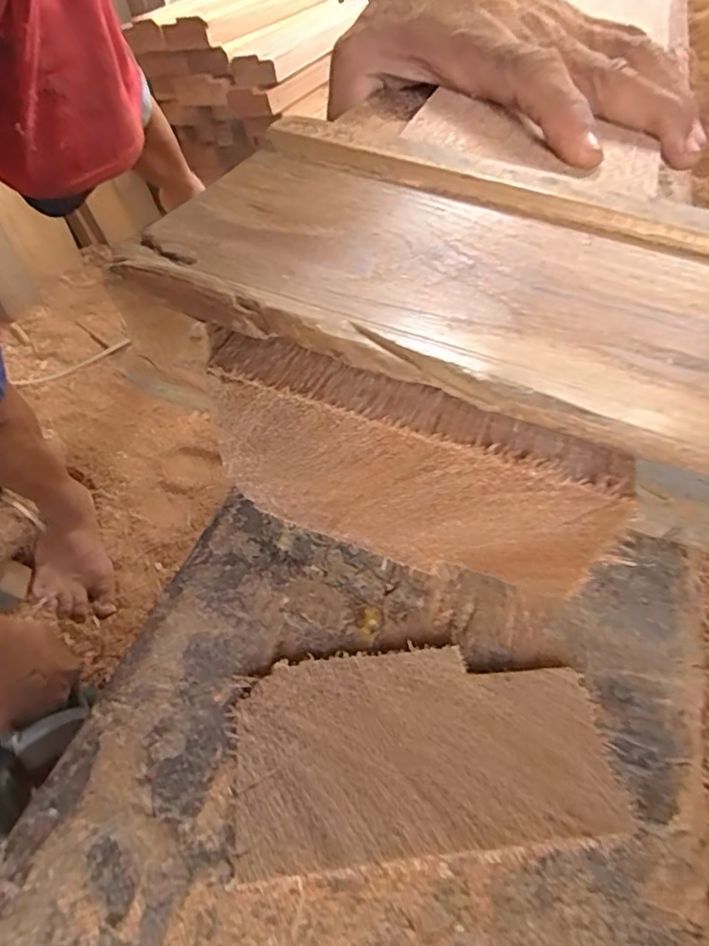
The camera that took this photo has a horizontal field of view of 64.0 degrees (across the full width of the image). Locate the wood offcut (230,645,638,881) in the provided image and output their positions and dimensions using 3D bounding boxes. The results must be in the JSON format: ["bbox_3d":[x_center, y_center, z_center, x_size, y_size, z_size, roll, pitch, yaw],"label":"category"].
[{"bbox_3d":[0.019,0.079,0.164,0.106,0.008,0.053,-4,50,-5],"label":"wood offcut"}]

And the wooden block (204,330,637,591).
[{"bbox_3d":[0.013,0.000,0.153,0.103,0.055,0.016,18,51,13],"label":"wooden block"}]

